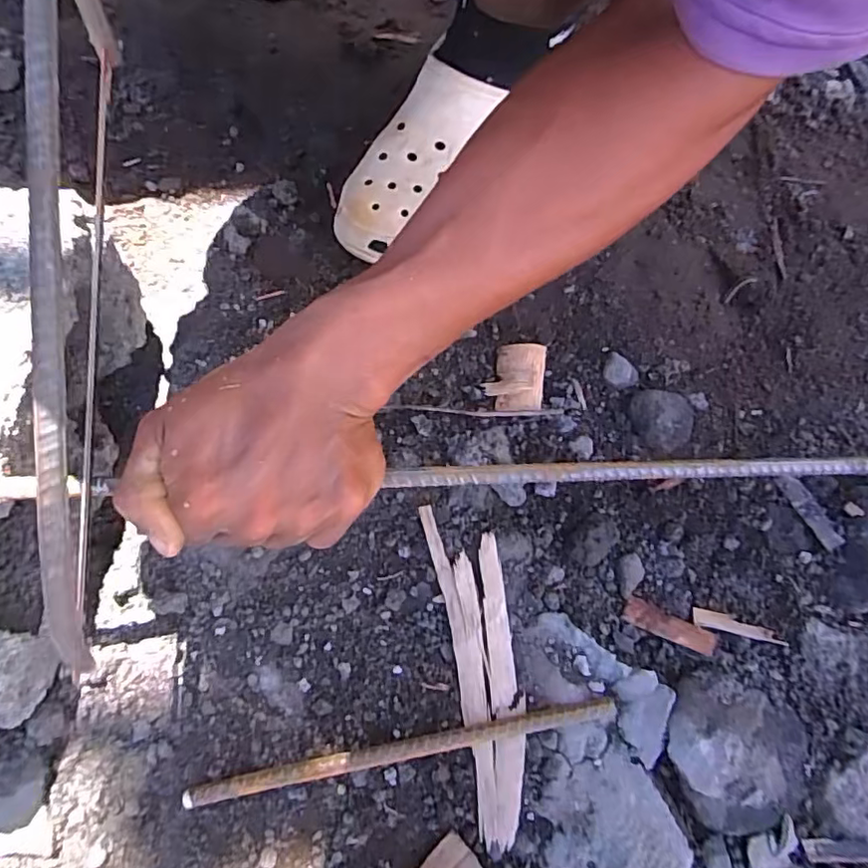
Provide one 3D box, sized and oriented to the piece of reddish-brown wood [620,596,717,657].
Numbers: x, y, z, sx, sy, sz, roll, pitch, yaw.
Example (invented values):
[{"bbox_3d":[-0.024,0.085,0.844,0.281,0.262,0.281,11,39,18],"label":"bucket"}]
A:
[{"bbox_3d":[0.149,0.122,0.369,0.055,0.006,0.016,20,70,25],"label":"piece of reddish-brown wood"}]

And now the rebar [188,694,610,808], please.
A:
[{"bbox_3d":[-0.017,0.181,0.335,0.244,0.013,0.011,-10,74,-3],"label":"rebar"}]

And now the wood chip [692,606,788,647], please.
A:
[{"bbox_3d":[0.190,0.119,0.363,0.053,0.007,0.011,12,74,3],"label":"wood chip"}]

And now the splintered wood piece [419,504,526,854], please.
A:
[{"bbox_3d":[0.027,0.139,0.351,0.044,0.012,0.187,-6,74,-2],"label":"splintered wood piece"}]

